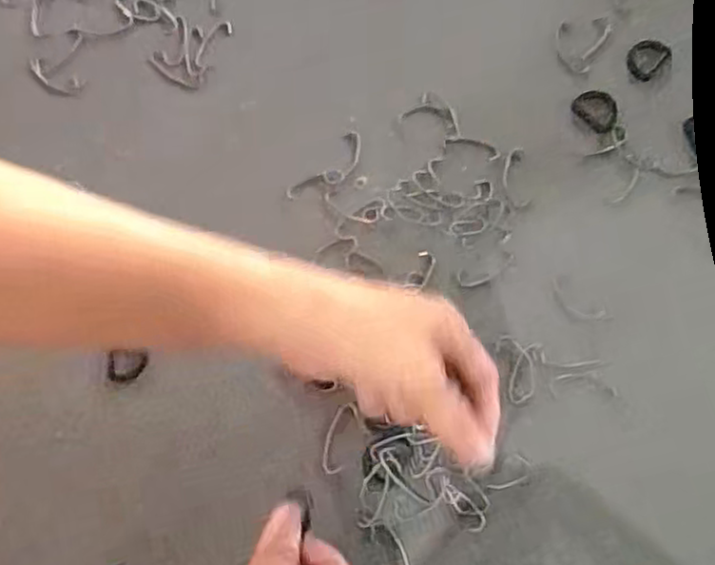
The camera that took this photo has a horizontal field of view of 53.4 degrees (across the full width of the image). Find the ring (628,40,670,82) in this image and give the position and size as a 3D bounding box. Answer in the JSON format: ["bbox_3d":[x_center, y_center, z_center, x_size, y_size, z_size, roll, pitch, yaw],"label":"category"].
[{"bbox_3d":[0.191,-0.148,0.469,0.022,0.005,0.030,42,80,10],"label":"ring"}]

